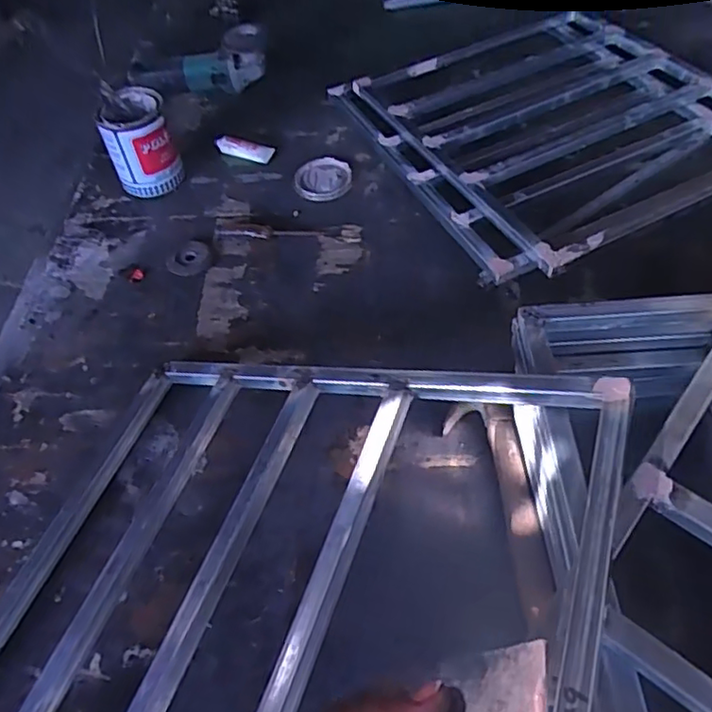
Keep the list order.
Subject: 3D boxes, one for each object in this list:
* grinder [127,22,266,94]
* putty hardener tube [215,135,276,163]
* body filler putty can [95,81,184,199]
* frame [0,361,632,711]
[{"bbox_3d":[-0.286,-0.530,1.128,0.269,0.092,0.073,-2,54,18],"label":"grinder"},{"bbox_3d":[-0.185,-0.351,1.034,0.094,0.021,0.048,12,54,16],"label":"putty hardener tube"},{"bbox_3d":[-0.339,-0.336,0.970,0.102,0.128,0.105,-3,52,4],"label":"body filler putty can"},{"bbox_3d":[-0.091,0.206,0.517,0.554,0.027,0.493,1,51,31],"label":"frame"}]

